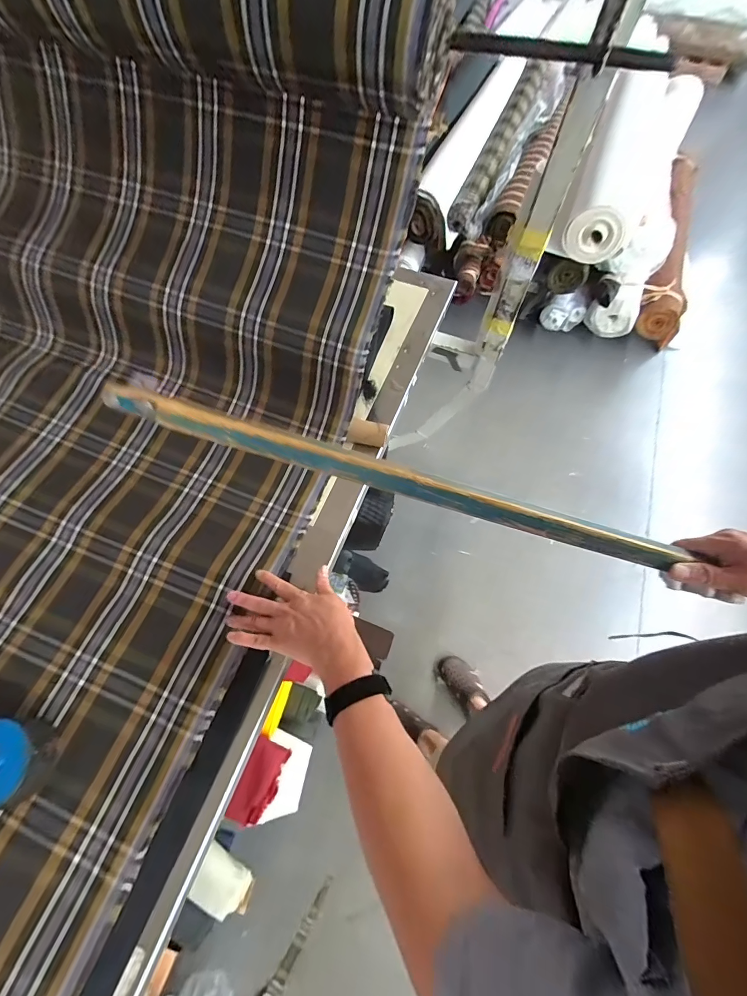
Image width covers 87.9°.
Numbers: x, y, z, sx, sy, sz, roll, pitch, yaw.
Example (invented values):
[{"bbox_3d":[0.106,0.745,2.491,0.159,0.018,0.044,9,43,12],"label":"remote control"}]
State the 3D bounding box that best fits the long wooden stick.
[{"bbox_3d":[0.042,-0.013,0.378,0.574,0.026,0.009,16,21,-7],"label":"long wooden stick"}]

